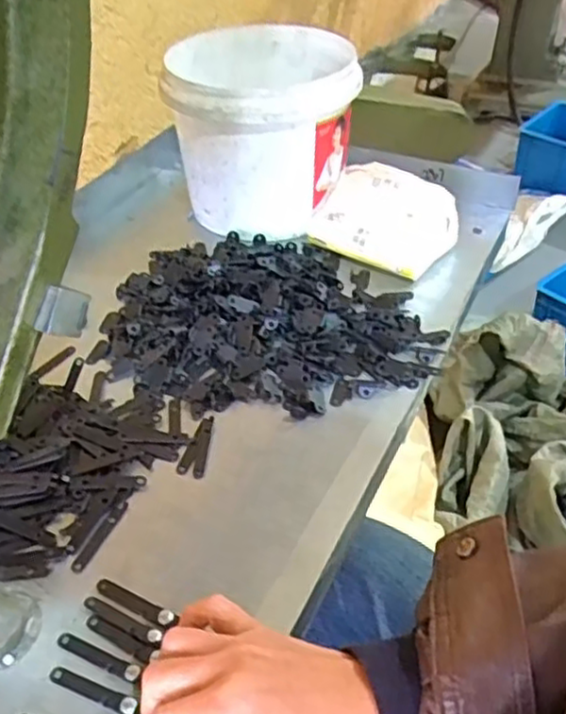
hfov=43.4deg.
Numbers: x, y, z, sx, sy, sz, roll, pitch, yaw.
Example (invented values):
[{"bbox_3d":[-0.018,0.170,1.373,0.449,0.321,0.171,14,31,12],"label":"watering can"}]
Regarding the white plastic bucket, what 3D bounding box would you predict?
[{"bbox_3d":[-0.018,-0.227,0.712,0.167,0.140,0.177,-1,42,1],"label":"white plastic bucket"}]

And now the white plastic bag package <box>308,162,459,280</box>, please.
[{"bbox_3d":[0.091,-0.136,0.659,0.129,0.074,0.067,22,47,24],"label":"white plastic bag package"}]

